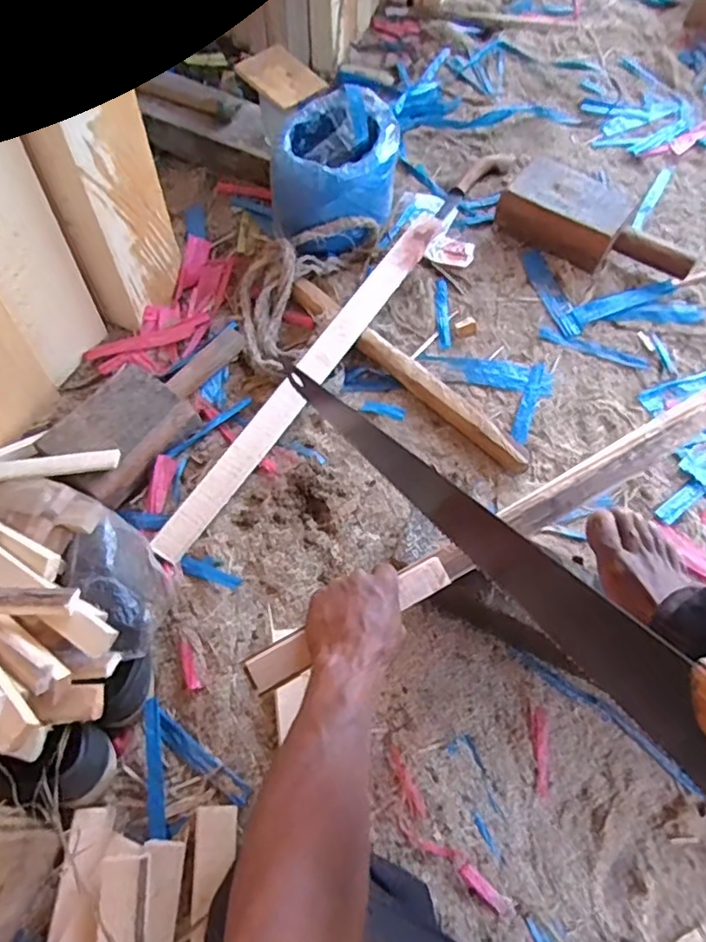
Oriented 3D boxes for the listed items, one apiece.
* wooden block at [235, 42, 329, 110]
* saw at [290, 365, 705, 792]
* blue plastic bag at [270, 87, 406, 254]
[{"bbox_3d":[-0.110,-0.600,0.922,0.087,0.014,0.114,-40,81,-13],"label":"wooden block"},{"bbox_3d":[0.105,0.076,0.305,0.031,0.094,0.430,-37,52,-14],"label":"saw"},{"bbox_3d":[-0.027,-0.441,0.922,0.188,0.159,0.187,-7,65,-5],"label":"blue plastic bag"}]

